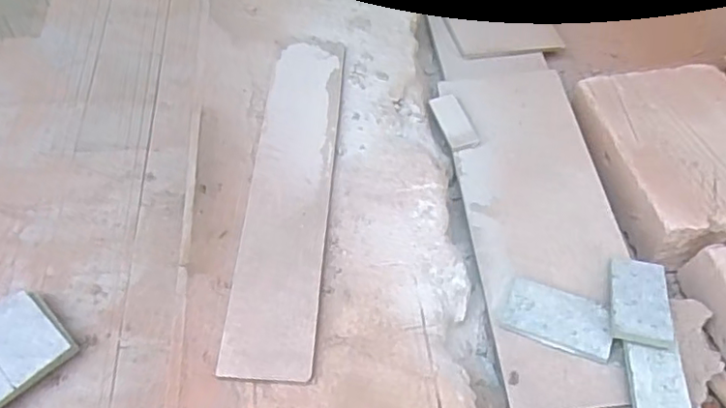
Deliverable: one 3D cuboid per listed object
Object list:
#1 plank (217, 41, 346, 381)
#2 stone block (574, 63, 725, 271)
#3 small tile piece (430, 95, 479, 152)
[{"bbox_3d":[-0.072,-0.024,0.651,0.079,0.011,0.421,3,54,1],"label":"plank"},{"bbox_3d":[0.386,-0.052,0.727,0.206,0.060,0.253,-7,54,-6],"label":"stone block"},{"bbox_3d":[0.108,-0.099,0.747,0.034,0.010,0.080,-16,56,-13],"label":"small tile piece"}]

